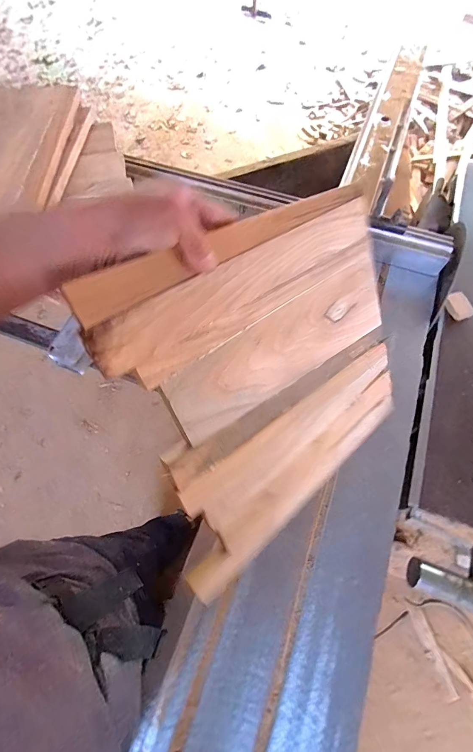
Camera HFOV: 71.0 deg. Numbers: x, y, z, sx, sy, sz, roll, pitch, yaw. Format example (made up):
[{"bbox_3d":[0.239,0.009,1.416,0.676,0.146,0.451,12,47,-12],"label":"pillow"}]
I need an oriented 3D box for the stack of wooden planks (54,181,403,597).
[{"bbox_3d":[0.073,0.006,0.437,0.405,0.397,0.011,-32,28,-26],"label":"stack of wooden planks"}]

